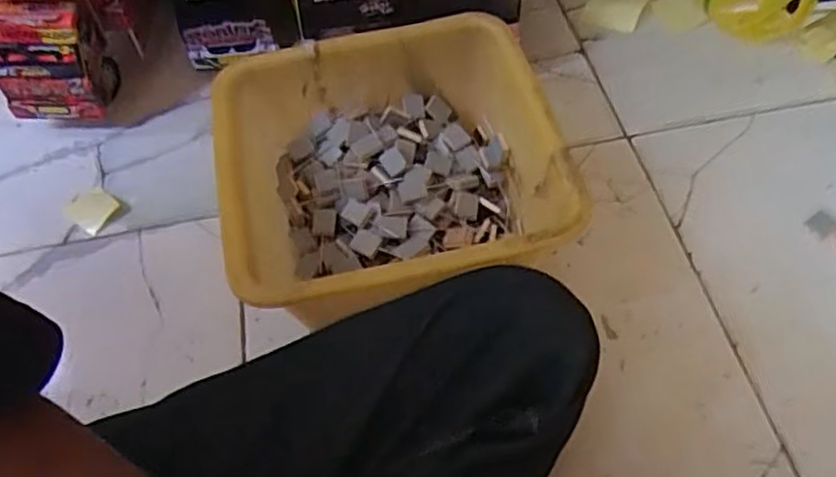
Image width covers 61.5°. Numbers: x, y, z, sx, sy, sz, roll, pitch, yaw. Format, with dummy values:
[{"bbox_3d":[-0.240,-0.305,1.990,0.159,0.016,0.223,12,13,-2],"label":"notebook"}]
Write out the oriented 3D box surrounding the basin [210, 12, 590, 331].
[{"bbox_3d":[-0.028,-0.049,0.615,0.277,0.134,0.272,-2,55,3],"label":"basin"}]

